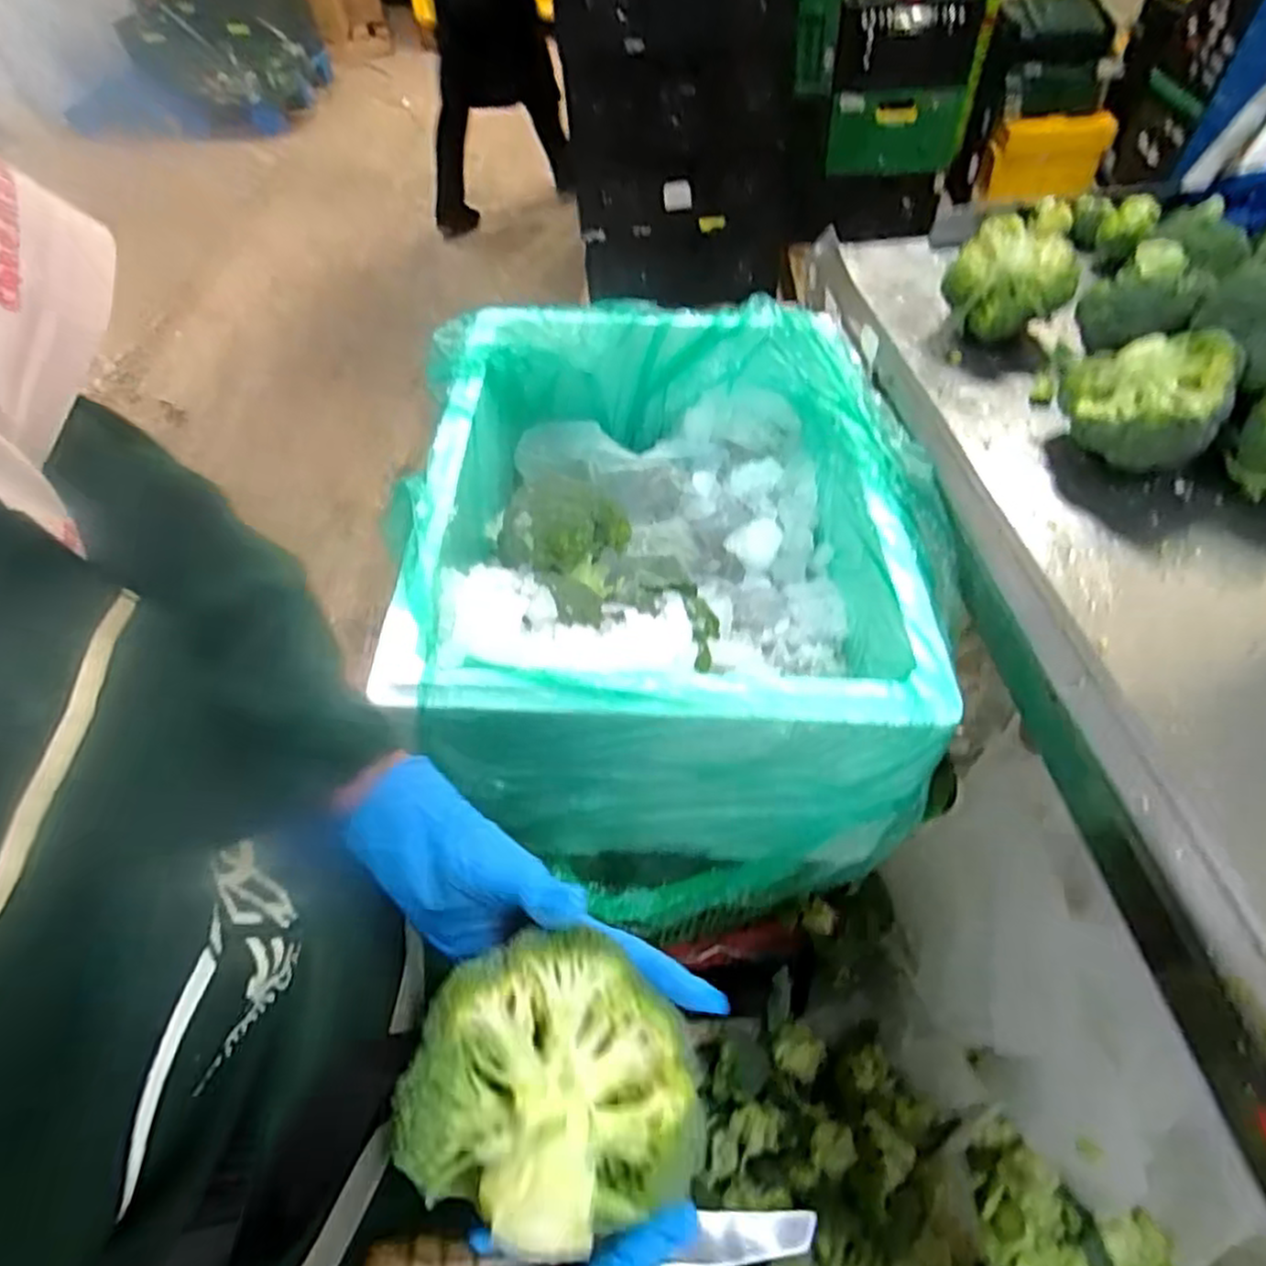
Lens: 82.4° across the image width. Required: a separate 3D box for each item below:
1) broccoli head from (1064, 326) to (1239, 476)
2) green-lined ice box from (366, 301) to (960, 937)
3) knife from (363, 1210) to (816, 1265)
[{"bbox_3d":[0.412,-0.190,0.588,0.112,0.090,0.079,28,58,24],"label":"broccoli head"},{"bbox_3d":[0.029,-0.069,0.753,0.463,0.268,0.617,-9,51,-3],"label":"green-lined ice box"},{"bbox_3d":[-0.014,0.276,0.320,0.199,0.011,0.024,6,50,-12],"label":"knife"}]

